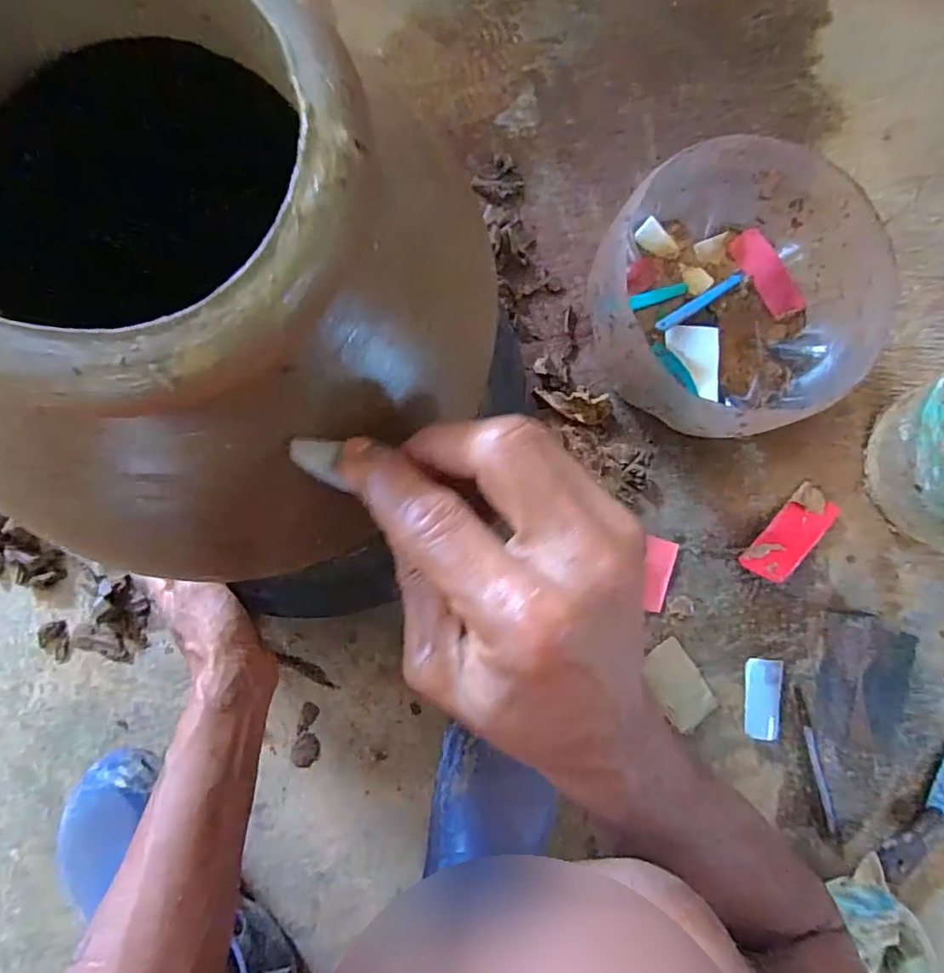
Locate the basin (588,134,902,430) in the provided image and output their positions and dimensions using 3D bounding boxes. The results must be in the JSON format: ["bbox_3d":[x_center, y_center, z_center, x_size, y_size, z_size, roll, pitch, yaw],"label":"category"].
[{"bbox_3d":[0.233,-0.170,0.541,0.247,0.131,0.238,0,86,-6],"label":"basin"}]

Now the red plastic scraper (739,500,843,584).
[{"bbox_3d":[0.326,0.052,0.585,0.048,0.008,0.108,45,83,-2],"label":"red plastic scraper"}]

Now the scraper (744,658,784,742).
[{"bbox_3d":[0.291,0.212,0.574,0.037,0.006,0.077,4,86,-6],"label":"scraper"}]

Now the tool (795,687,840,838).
[{"bbox_3d":[0.341,0.272,0.568,0.011,0.005,0.143,-11,88,-6],"label":"tool"}]

